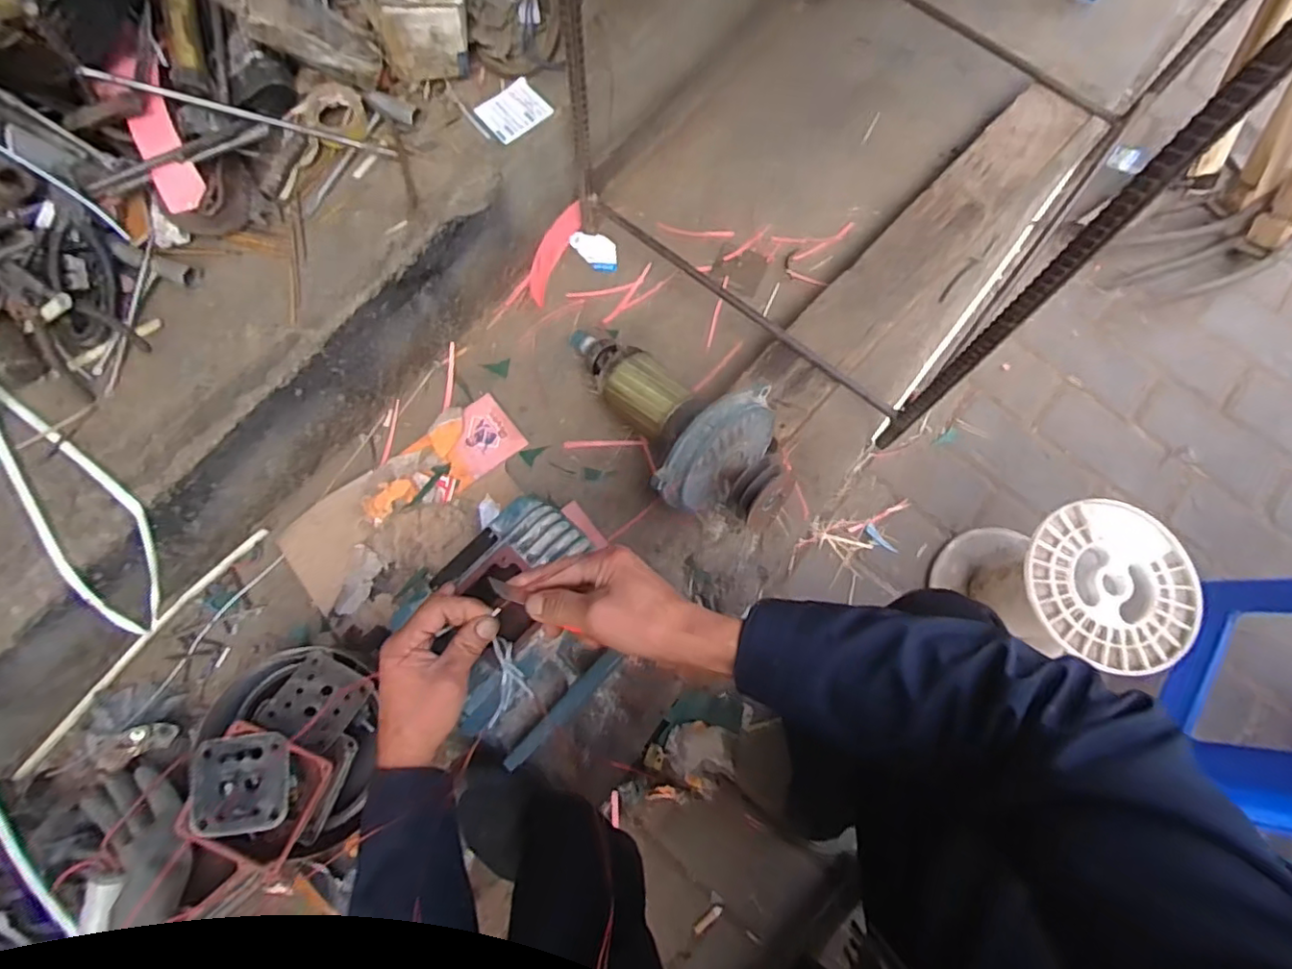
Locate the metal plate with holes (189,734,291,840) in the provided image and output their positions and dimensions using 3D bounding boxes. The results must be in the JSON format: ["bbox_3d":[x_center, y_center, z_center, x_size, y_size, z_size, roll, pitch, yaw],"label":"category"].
[{"bbox_3d":[-0.387,0.286,0.577,0.085,0.011,0.087,-6,78,-11],"label":"metal plate with holes"}]

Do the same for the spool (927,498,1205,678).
[{"bbox_3d":[0.542,0.144,0.823,0.194,0.236,0.192,0,74,-1],"label":"spool"}]

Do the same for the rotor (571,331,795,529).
[{"bbox_3d":[0.014,-0.095,0.717,0.159,0.137,0.358,-44,62,-12],"label":"rotor"}]

